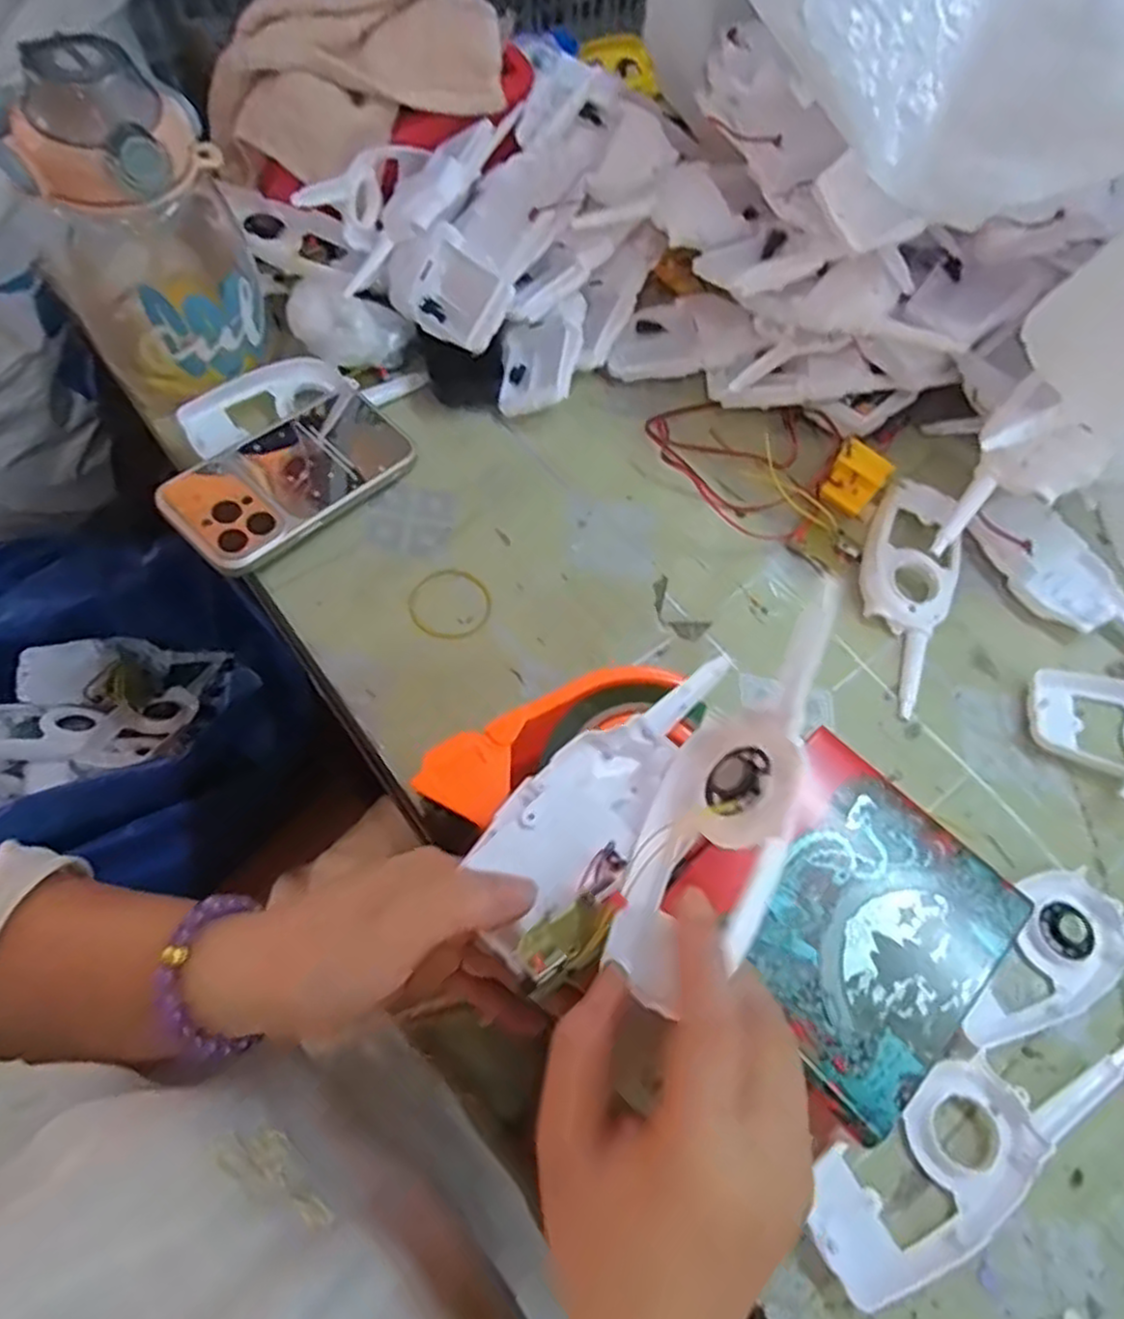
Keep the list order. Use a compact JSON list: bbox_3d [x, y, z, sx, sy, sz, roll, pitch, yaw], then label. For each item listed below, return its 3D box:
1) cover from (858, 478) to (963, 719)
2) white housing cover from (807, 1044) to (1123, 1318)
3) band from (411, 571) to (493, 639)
[{"bbox_3d":[0.216,-0.045,0.455,0.056,0.026,0.153,22,63,6],"label":"cover"},{"bbox_3d":[0.179,0.213,0.322,0.162,0.018,0.053,-29,69,-18],"label":"white housing cover"},{"bbox_3d":[-0.067,-0.034,0.439,0.048,0.006,0.047,2,63,-4],"label":"band"}]

